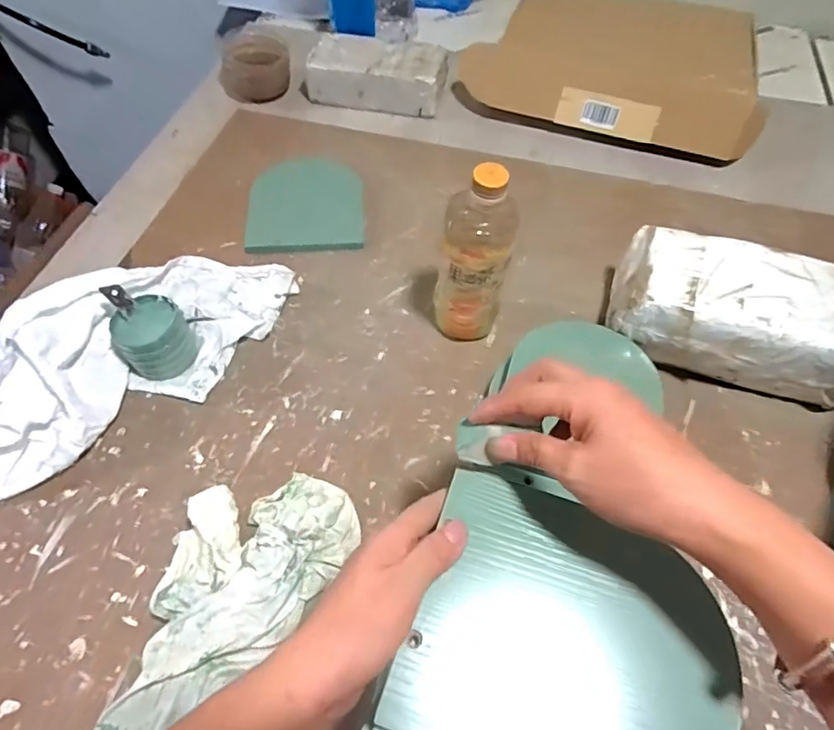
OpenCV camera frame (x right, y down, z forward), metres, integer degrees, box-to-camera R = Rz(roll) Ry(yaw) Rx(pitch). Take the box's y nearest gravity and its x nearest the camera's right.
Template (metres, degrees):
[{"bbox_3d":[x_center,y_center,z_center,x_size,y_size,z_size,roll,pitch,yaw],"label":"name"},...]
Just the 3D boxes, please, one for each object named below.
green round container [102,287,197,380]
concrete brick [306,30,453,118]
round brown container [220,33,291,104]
[{"bbox_3d":[-0.270,-0.032,0.540,0.069,0.077,0.074,1,56,-1],"label":"green round container"},{"bbox_3d":[-0.063,-0.448,0.826,0.209,0.071,0.104,10,56,5],"label":"concrete brick"},{"bbox_3d":[-0.251,-0.462,0.837,0.090,0.073,0.085,25,59,15],"label":"round brown container"}]

